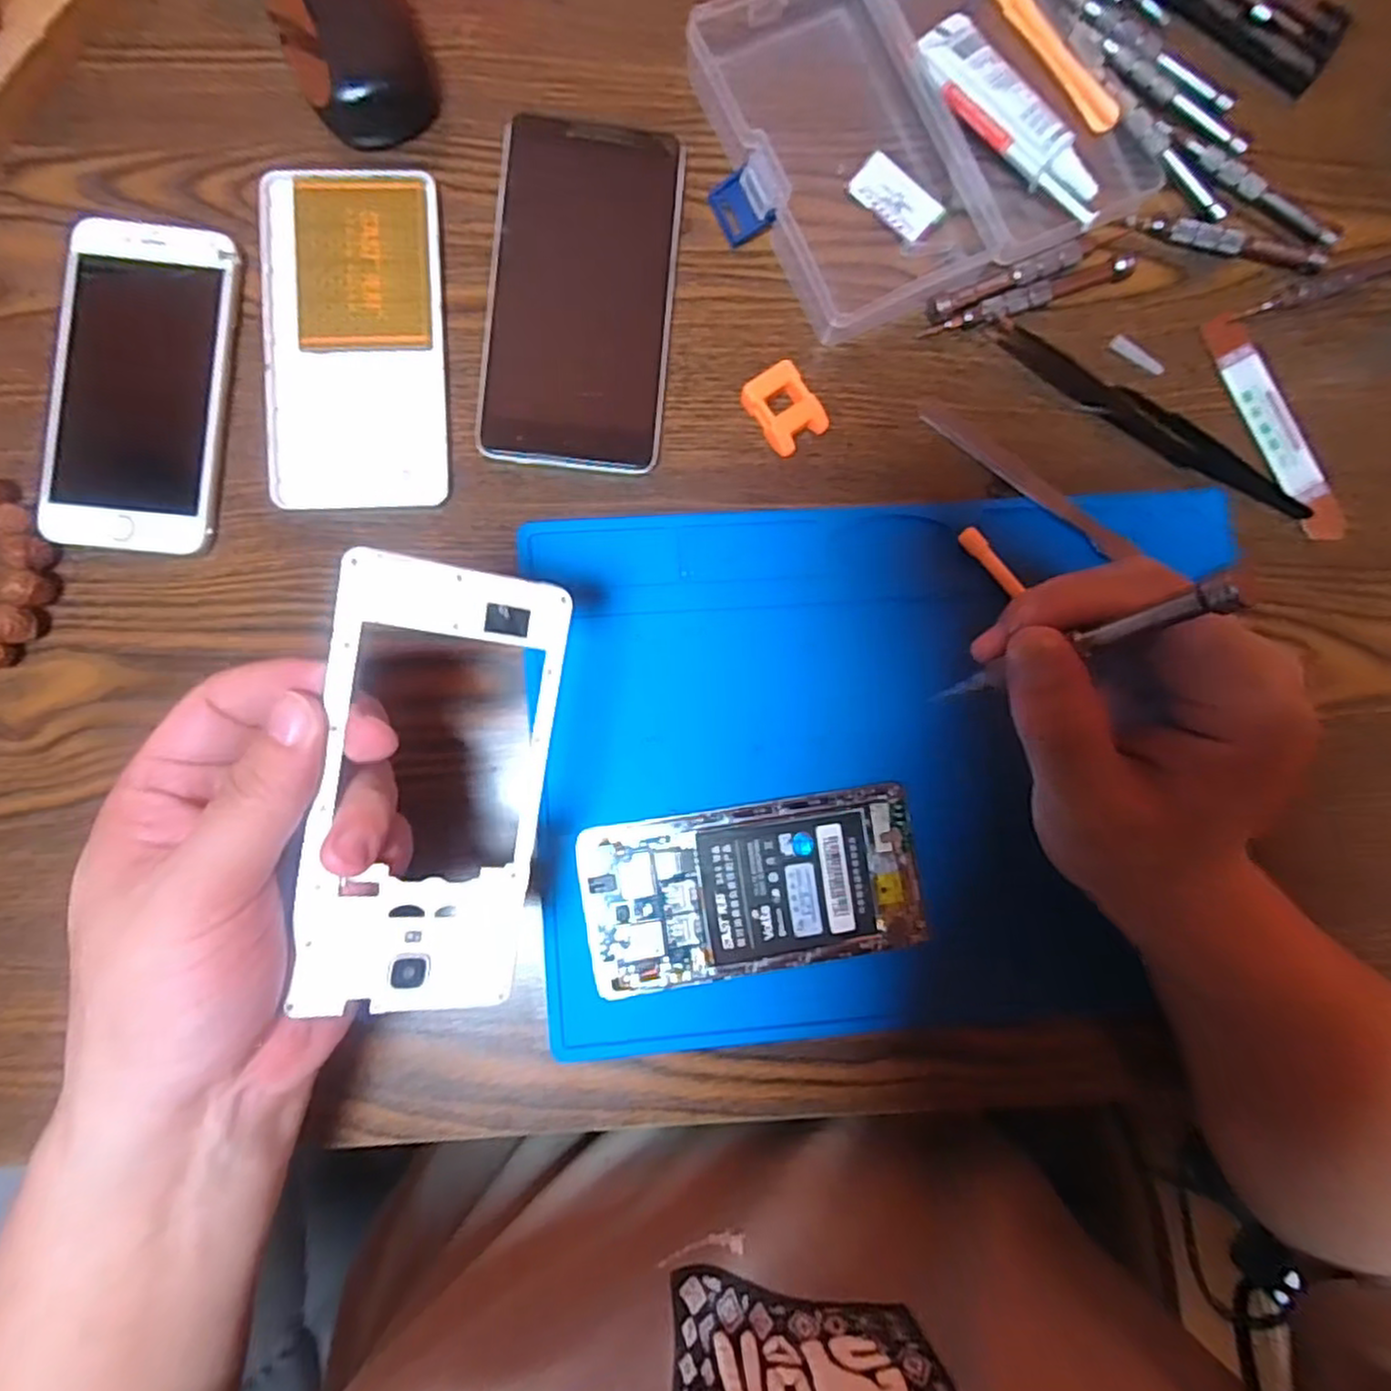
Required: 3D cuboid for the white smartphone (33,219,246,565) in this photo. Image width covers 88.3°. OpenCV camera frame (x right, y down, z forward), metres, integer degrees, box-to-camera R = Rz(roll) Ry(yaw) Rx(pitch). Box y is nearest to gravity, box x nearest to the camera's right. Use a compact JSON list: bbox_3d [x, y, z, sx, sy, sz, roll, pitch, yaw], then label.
[{"bbox_3d":[-0.230,-0.128,0.297,0.067,0.009,0.134,5,88,-4],"label":"white smartphone"}]

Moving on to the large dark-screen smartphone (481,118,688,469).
[{"bbox_3d":[-0.049,-0.173,0.312,0.078,0.008,0.148,5,88,-4],"label":"large dark-screen smartphone"}]

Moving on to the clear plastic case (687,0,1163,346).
[{"bbox_3d":[0.100,-0.257,0.316,0.189,0.025,0.148,-25,90,-4],"label":"clear plastic case"}]

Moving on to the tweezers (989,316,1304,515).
[{"bbox_3d":[0.209,-0.124,0.326,0.162,0.010,0.016,30,86,-2],"label":"tweezers"}]

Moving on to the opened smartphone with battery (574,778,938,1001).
[{"bbox_3d":[0.025,0.082,0.307,0.142,0.009,0.070,-8,89,-4],"label":"opened smartphone with battery"}]

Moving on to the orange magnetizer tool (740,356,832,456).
[{"bbox_3d":[0.039,-0.125,0.314,0.026,0.015,0.034,-38,91,-4],"label":"orange magnetizer tool"}]

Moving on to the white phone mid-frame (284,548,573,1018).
[{"bbox_3d":[-0.082,0.030,0.225,0.067,0.005,0.140,7,92,-26],"label":"white phone mid-frame"}]

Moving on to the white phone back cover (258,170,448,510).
[{"bbox_3d":[-0.145,-0.152,0.305,0.072,0.005,0.143,-3,88,-4],"label":"white phone back cover"}]

